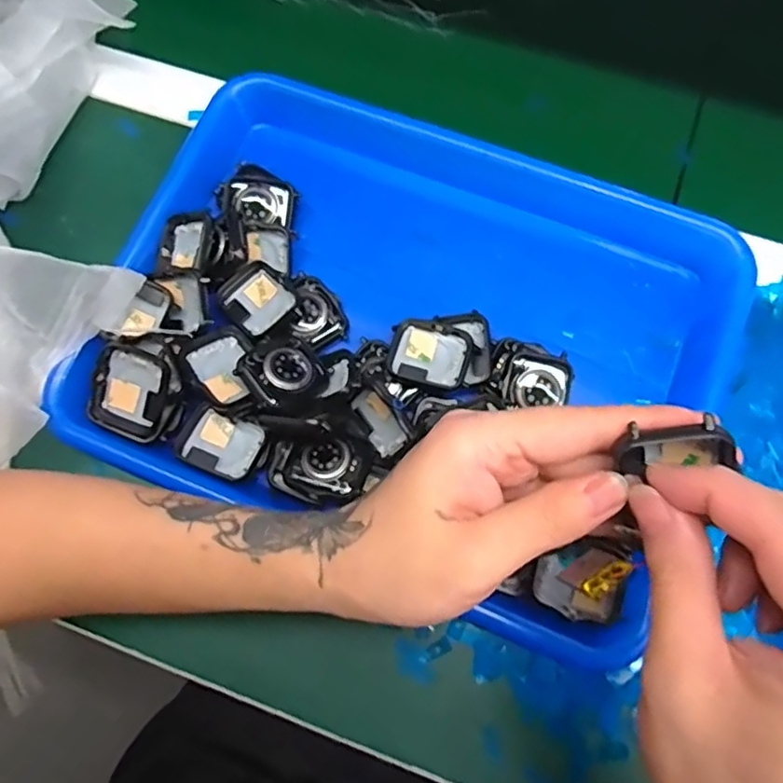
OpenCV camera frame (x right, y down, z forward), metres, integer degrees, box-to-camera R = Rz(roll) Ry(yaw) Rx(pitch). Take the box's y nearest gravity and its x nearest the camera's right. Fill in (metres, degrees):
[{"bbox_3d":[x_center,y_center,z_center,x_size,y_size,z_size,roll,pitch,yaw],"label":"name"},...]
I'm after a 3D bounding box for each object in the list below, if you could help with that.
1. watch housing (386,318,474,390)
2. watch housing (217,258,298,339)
[{"bbox_3d":[0.021,-0.021,0.333,0.043,0.005,0.035,15,75,6],"label":"watch housing"},{"bbox_3d":[-0.075,-0.052,0.340,0.036,0.013,0.044,-43,77,-10],"label":"watch housing"}]

